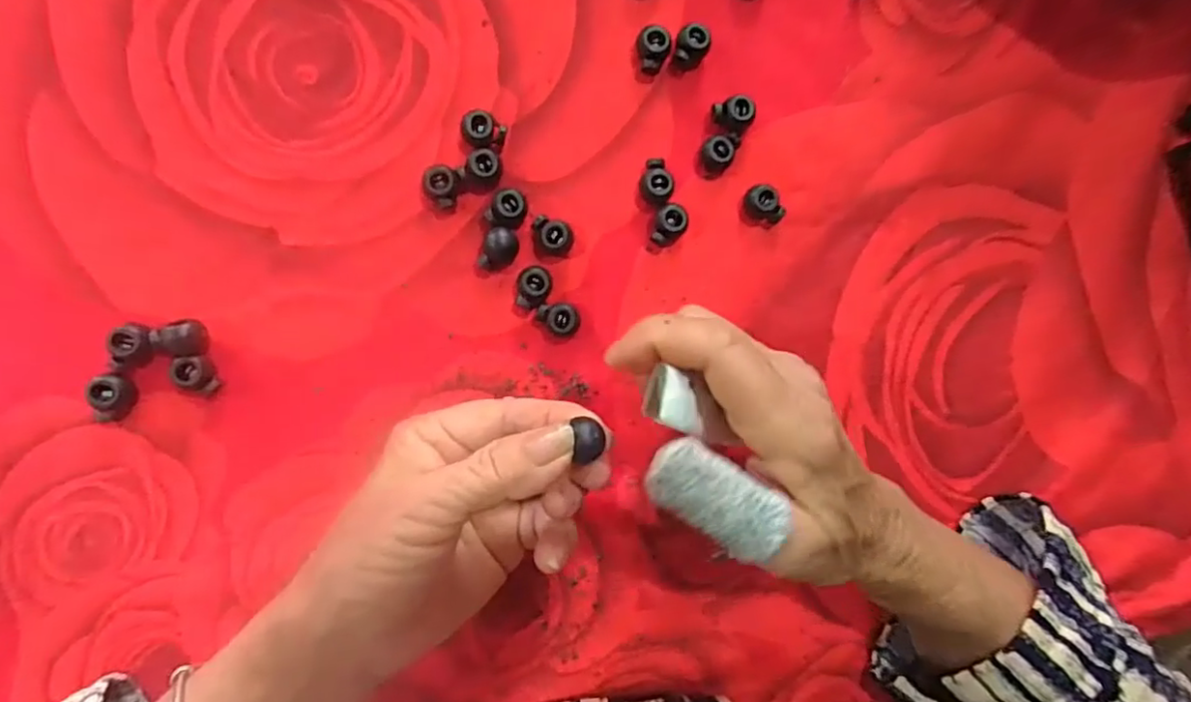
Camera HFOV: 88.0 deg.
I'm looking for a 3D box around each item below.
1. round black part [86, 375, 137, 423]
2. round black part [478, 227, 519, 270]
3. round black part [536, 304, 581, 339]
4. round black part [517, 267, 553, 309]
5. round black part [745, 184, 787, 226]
[{"bbox_3d":[-0.191,0.018,0.243,0.013,0.010,0.017,-27,95,-8],"label":"round black part"},{"bbox_3d":[-0.042,-0.044,0.270,0.014,0.010,0.019,18,88,-9],"label":"round black part"},{"bbox_3d":[-0.016,-0.014,0.272,0.018,0.007,0.015,-4,92,-9],"label":"round black part"},{"bbox_3d":[-0.027,-0.028,0.271,0.015,0.007,0.017,-1,91,-9],"label":"round black part"},{"bbox_3d":[0.077,-0.066,0.281,0.014,0.010,0.019,-36,96,-7],"label":"round black part"}]

